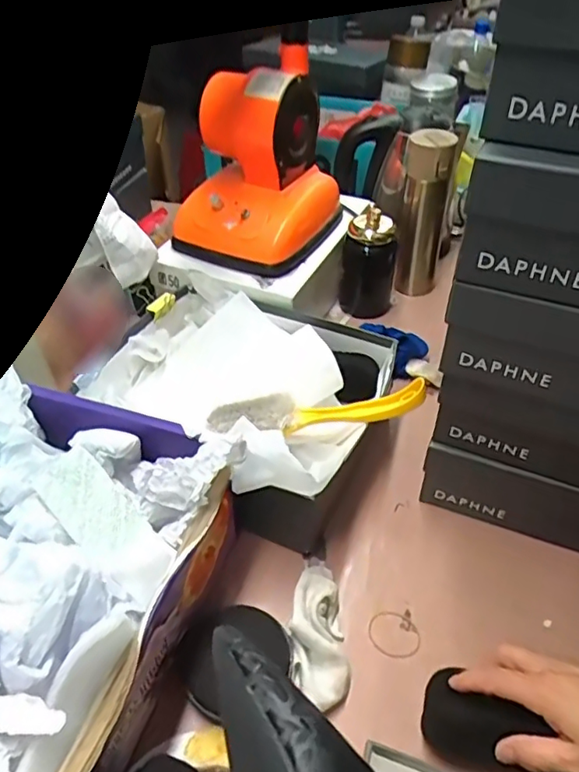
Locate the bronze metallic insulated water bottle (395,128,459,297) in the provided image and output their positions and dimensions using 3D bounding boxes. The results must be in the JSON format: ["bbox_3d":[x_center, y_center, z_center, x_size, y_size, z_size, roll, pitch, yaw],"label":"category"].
[{"bbox_3d":[0.195,-0.249,0.853,0.063,0.253,0.061,20,47,19],"label":"bronze metallic insulated water bottle"}]

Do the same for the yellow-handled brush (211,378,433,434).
[{"bbox_3d":[0.025,0.023,0.595,0.219,0.050,0.043,1,44,1],"label":"yellow-handled brush"}]

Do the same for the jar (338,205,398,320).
[{"bbox_3d":[0.115,-0.186,0.865,0.071,0.155,0.082,8,44,8],"label":"jar"}]

